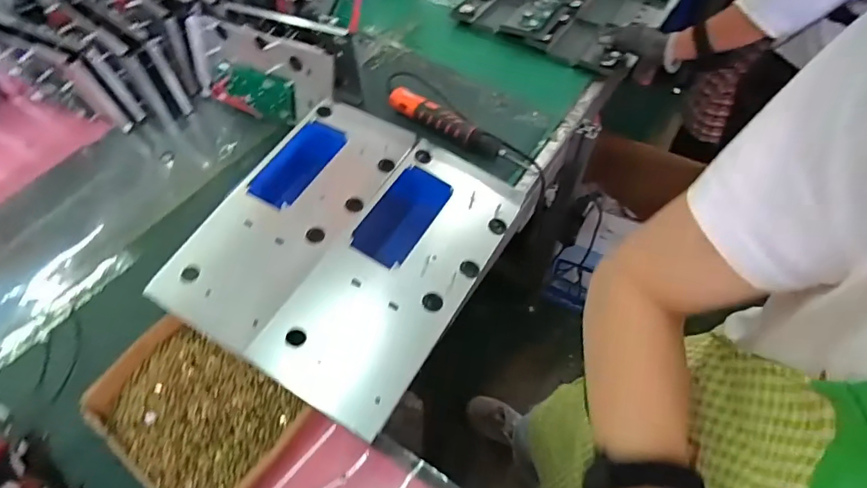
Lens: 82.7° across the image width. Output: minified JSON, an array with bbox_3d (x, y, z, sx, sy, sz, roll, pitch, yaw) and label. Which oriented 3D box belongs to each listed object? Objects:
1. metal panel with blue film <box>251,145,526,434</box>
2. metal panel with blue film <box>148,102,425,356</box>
[{"bbox_3d":[-0.044,0.031,0.631,0.178,0.032,0.378,27,60,18],"label":"metal panel with blue film"},{"bbox_3d":[-0.200,-0.048,0.676,0.179,0.025,0.372,26,65,18],"label":"metal panel with blue film"}]

